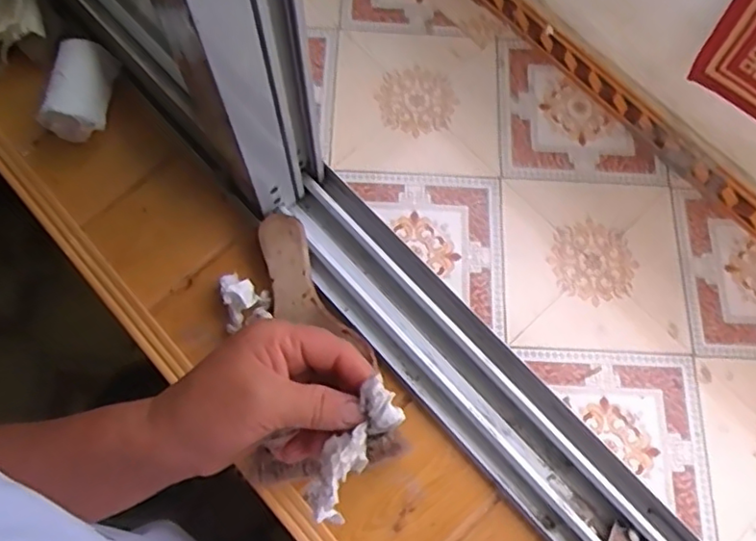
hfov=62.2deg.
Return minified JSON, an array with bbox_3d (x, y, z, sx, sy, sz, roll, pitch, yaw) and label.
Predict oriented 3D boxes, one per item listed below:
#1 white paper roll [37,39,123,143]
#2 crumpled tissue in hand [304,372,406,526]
[{"bbox_3d":[-0.244,-0.147,0.512,0.040,0.035,0.073,10,72,2],"label":"white paper roll"},{"bbox_3d":[-0.012,0.092,0.320,0.024,0.027,0.070,31,71,9],"label":"crumpled tissue in hand"}]

